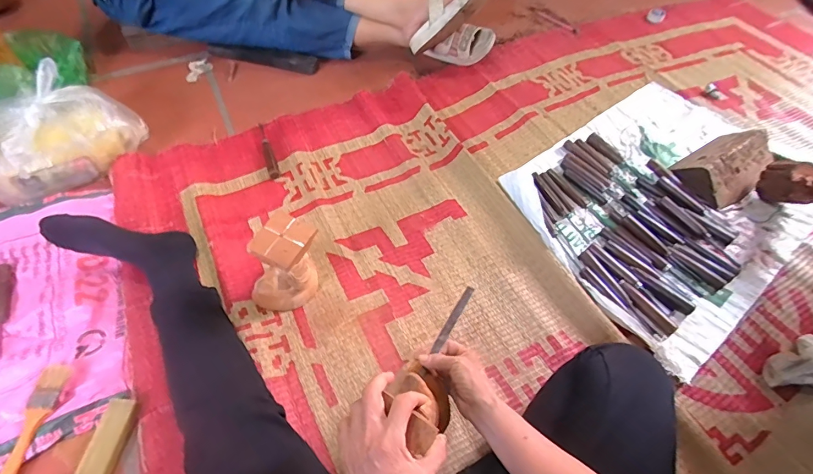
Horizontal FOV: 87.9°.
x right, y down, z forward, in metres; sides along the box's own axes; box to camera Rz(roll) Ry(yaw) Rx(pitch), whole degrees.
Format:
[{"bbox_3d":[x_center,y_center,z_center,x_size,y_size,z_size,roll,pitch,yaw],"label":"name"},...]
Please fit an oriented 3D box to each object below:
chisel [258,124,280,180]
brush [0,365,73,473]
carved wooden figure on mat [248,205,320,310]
[{"bbox_3d":[-0.301,-0.191,0.910,0.021,0.020,0.155,-17,59,-13],"label":"chisel"},{"bbox_3d":[-0.523,0.270,0.587,0.038,0.014,0.176,1,56,-2],"label":"brush"},{"bbox_3d":[-0.187,0.048,0.664,0.073,0.163,0.112,37,62,20],"label":"carved wooden figure on mat"}]

